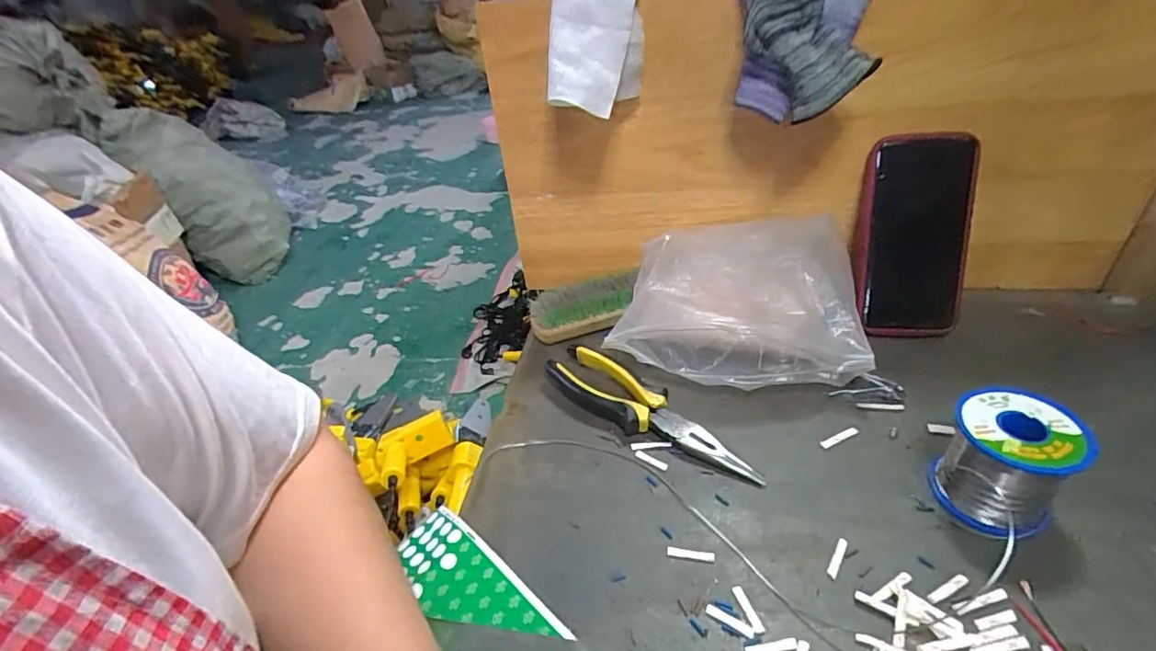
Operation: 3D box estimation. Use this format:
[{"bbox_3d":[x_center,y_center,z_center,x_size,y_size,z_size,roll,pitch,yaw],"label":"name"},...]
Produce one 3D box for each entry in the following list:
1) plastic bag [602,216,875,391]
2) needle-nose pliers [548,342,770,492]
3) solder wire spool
[{"bbox_3d":[0.138,-0.019,0.472,0.202,0.093,0.133,5,37,15],"label":"plastic bag"},{"bbox_3d":[0.054,0.066,0.425,0.190,0.023,0.044,25,46,36],"label":"needle-nose pliers"},{"bbox_3d":[0.266,0.084,0.335,0.063,0.063,0.062,-4,36,3],"label":"solder wire spool"}]

